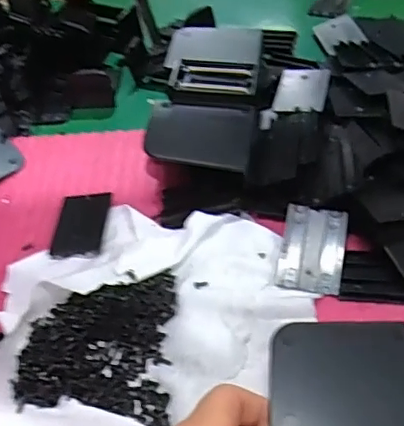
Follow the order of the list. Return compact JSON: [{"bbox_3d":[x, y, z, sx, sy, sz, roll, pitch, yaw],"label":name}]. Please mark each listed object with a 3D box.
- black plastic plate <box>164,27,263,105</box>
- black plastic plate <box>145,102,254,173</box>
[{"bbox_3d":[0.009,-0.112,0.429,0.068,0.014,0.092,1,47,8],"label":"black plastic plate"},{"bbox_3d":[-0.001,-0.053,0.386,0.070,0.005,0.044,9,74,7],"label":"black plastic plate"}]

